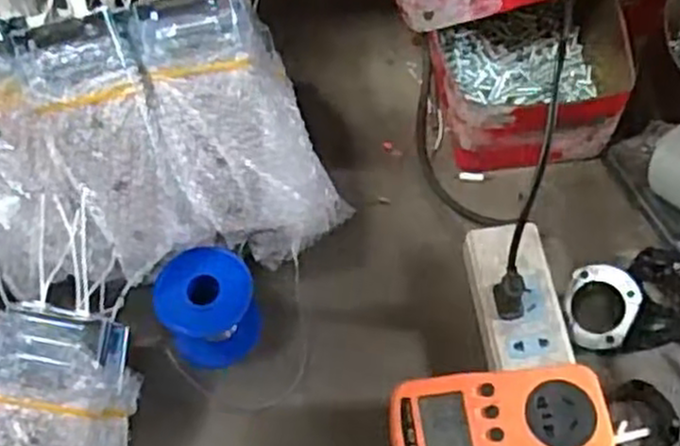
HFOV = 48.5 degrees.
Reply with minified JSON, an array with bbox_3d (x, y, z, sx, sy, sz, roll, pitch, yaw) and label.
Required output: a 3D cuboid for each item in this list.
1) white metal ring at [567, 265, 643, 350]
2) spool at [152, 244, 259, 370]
[{"bbox_3d":[0.182,0.059,0.527,0.048,0.010,0.060,13,72,26],"label":"white metal ring"},{"bbox_3d":[-0.091,0.060,0.527,0.062,0.062,0.063,-1,61,2],"label":"spool"}]

